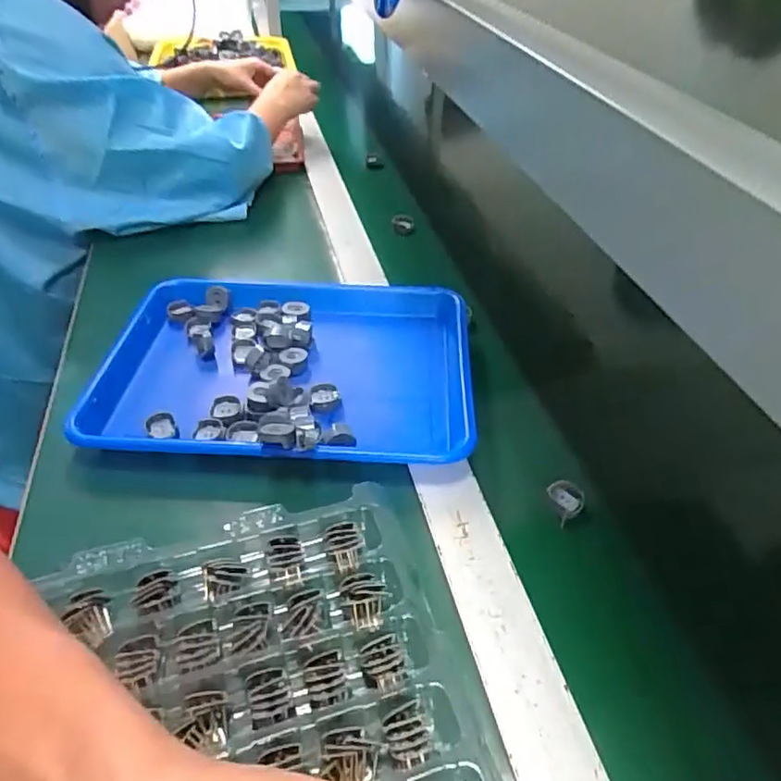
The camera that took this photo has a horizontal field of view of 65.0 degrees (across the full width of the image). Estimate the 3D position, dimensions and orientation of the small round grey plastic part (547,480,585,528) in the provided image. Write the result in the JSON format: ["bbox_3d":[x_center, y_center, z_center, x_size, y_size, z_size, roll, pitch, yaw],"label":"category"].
[{"bbox_3d":[0.141,0.088,0.490,0.031,0.013,0.031,-1,73,2],"label":"small round grey plastic part"}]

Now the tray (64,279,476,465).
[{"bbox_3d":[-0.098,-0.027,0.578,0.341,0.036,0.252,2,41,1],"label":"tray"}]

